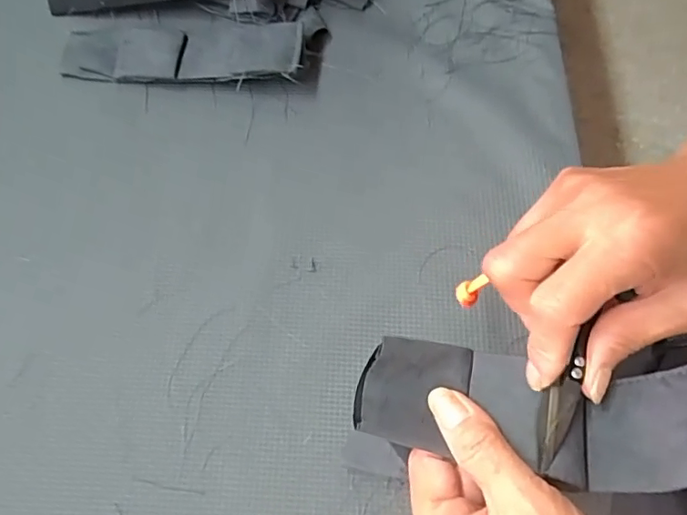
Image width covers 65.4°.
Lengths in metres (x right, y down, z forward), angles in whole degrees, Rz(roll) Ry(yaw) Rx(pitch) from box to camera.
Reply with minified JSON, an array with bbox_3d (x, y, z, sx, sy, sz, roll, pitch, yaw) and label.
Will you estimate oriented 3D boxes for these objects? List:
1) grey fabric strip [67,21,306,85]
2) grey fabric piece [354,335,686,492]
[{"bbox_3d":[-0.132,-0.165,0.423,0.201,0.029,0.052,9,68,6],"label":"grey fabric strip"},{"bbox_3d":[0.067,0.058,0.209,0.119,0.040,0.044,8,67,12],"label":"grey fabric piece"}]

